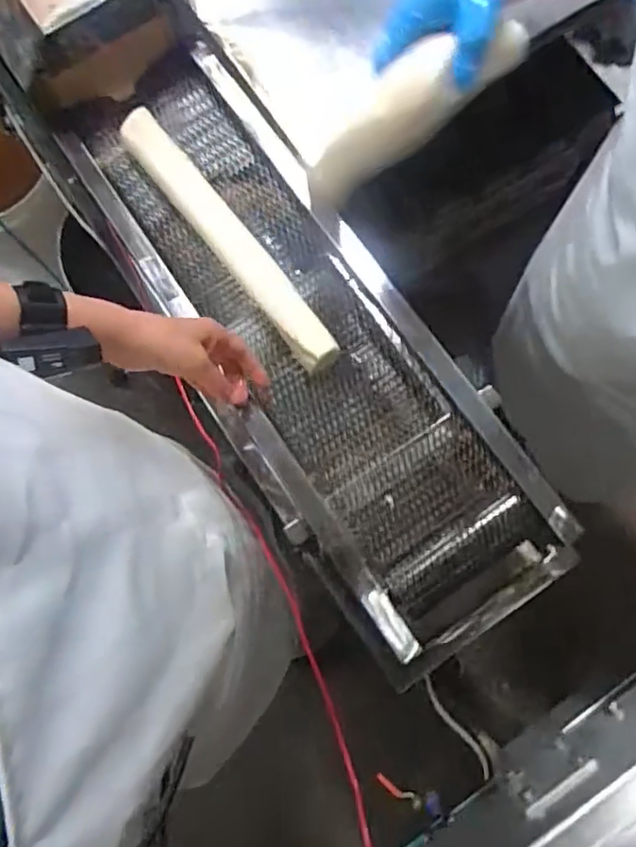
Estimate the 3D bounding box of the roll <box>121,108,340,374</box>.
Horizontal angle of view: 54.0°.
[{"bbox_3d":[-0.105,-0.213,0.702,0.049,0.057,0.377,-36,79,-7],"label":"roll"}]

